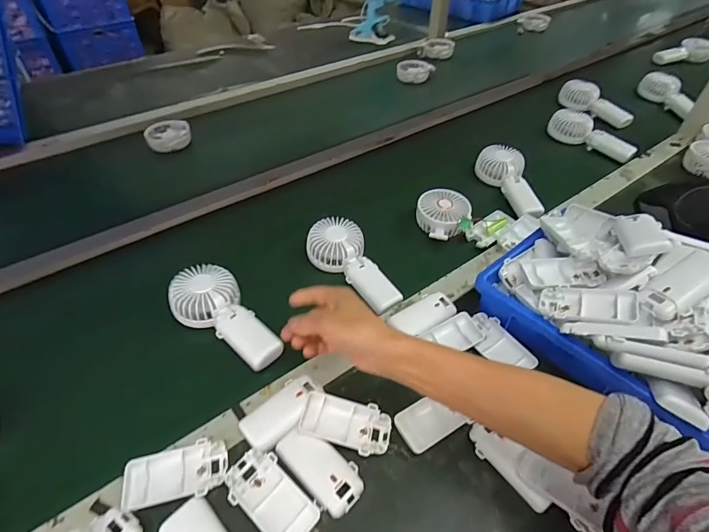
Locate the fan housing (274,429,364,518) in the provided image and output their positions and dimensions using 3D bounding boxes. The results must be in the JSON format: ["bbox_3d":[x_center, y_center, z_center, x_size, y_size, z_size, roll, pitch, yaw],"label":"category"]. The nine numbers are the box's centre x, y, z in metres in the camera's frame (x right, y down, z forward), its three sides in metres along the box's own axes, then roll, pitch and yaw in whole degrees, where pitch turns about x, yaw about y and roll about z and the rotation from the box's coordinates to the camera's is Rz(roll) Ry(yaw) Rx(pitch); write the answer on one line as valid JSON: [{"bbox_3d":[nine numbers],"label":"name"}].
[{"bbox_3d":[-0.032,0.200,0.399,0.049,0.019,0.089,-33,54,-28],"label":"fan housing"}]

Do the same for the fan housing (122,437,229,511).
[{"bbox_3d":[-0.175,0.204,0.395,0.096,0.011,0.051,-11,46,-10],"label":"fan housing"}]

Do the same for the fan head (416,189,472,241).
[{"bbox_3d":[0.148,-0.084,0.674,0.086,0.042,0.093,9,46,9],"label":"fan head"}]

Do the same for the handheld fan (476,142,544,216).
[{"bbox_3d":[0.286,-0.161,0.741,0.084,0.049,0.184,-2,45,-1],"label":"handheld fan"}]

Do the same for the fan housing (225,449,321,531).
[{"bbox_3d":[-0.079,0.218,0.379,0.094,0.015,0.049,31,53,27],"label":"fan housing"}]

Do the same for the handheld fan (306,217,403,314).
[{"bbox_3d":[0.001,-0.003,0.597,0.080,0.034,0.177,-29,63,-27],"label":"handheld fan"}]

